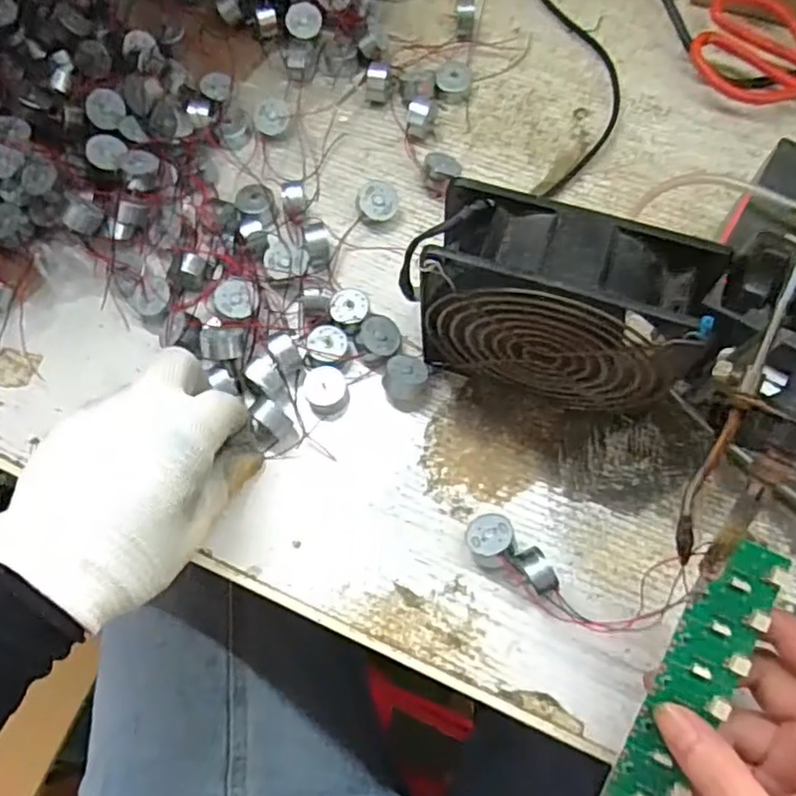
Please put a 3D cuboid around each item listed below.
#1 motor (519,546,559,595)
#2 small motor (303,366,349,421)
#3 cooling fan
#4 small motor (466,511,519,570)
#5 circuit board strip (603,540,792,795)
[{"bbox_3d":[0.068,0.086,0.325,0.013,0.023,0.022,-29,72,-7],"label":"motor"},{"bbox_3d":[-0.040,-0.003,0.365,0.023,0.015,0.026,-10,71,-1],"label":"small motor"},{"bbox_3d":[0.071,-0.037,0.318,0.122,0.120,0.046,17,73,8],"label":"cooling fan"},{"bbox_3d":[0.048,0.074,0.333,0.026,0.017,0.026,-10,50,12],"label":"small motor"},{"bbox_3d":[0.122,0.125,0.272,0.028,0.008,0.136,25,90,10],"label":"circuit board strip"}]

